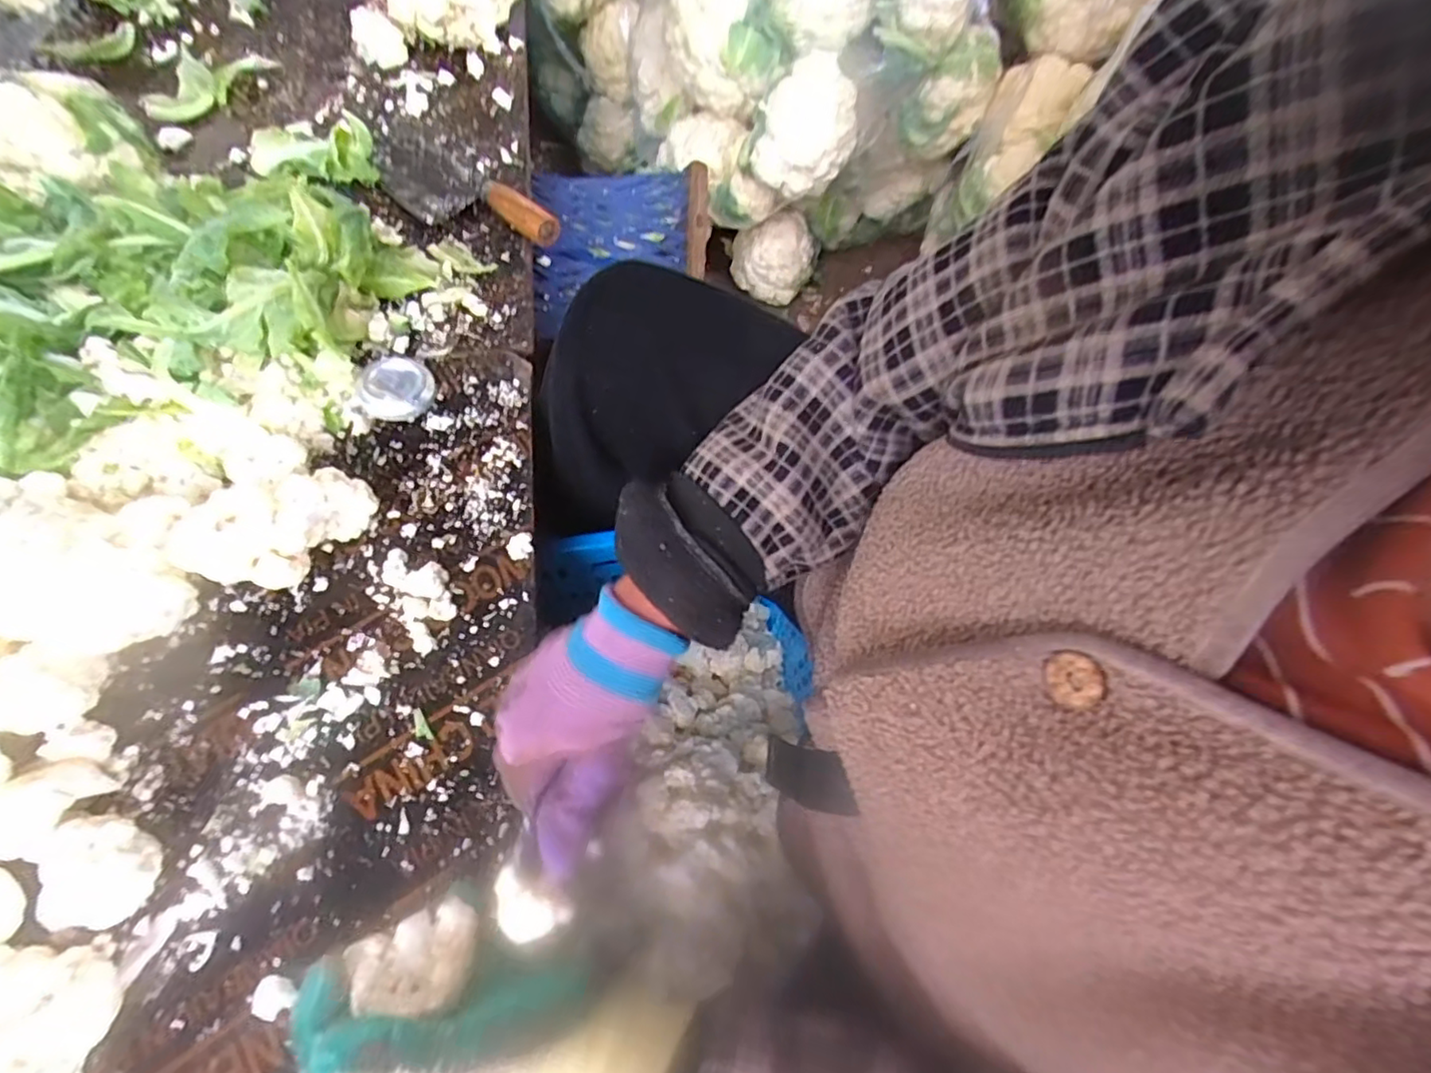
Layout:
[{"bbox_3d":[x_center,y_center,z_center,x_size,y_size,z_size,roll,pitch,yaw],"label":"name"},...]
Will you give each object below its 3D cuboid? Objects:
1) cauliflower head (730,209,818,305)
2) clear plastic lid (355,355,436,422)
[{"bbox_3d":[0.099,-0.457,1.030,0.139,0.115,0.091,-4,67,-4],"label":"cauliflower head"},{"bbox_3d":[-0.283,-0.132,0.558,0.060,0.013,0.061,14,71,-22],"label":"clear plastic lid"}]

